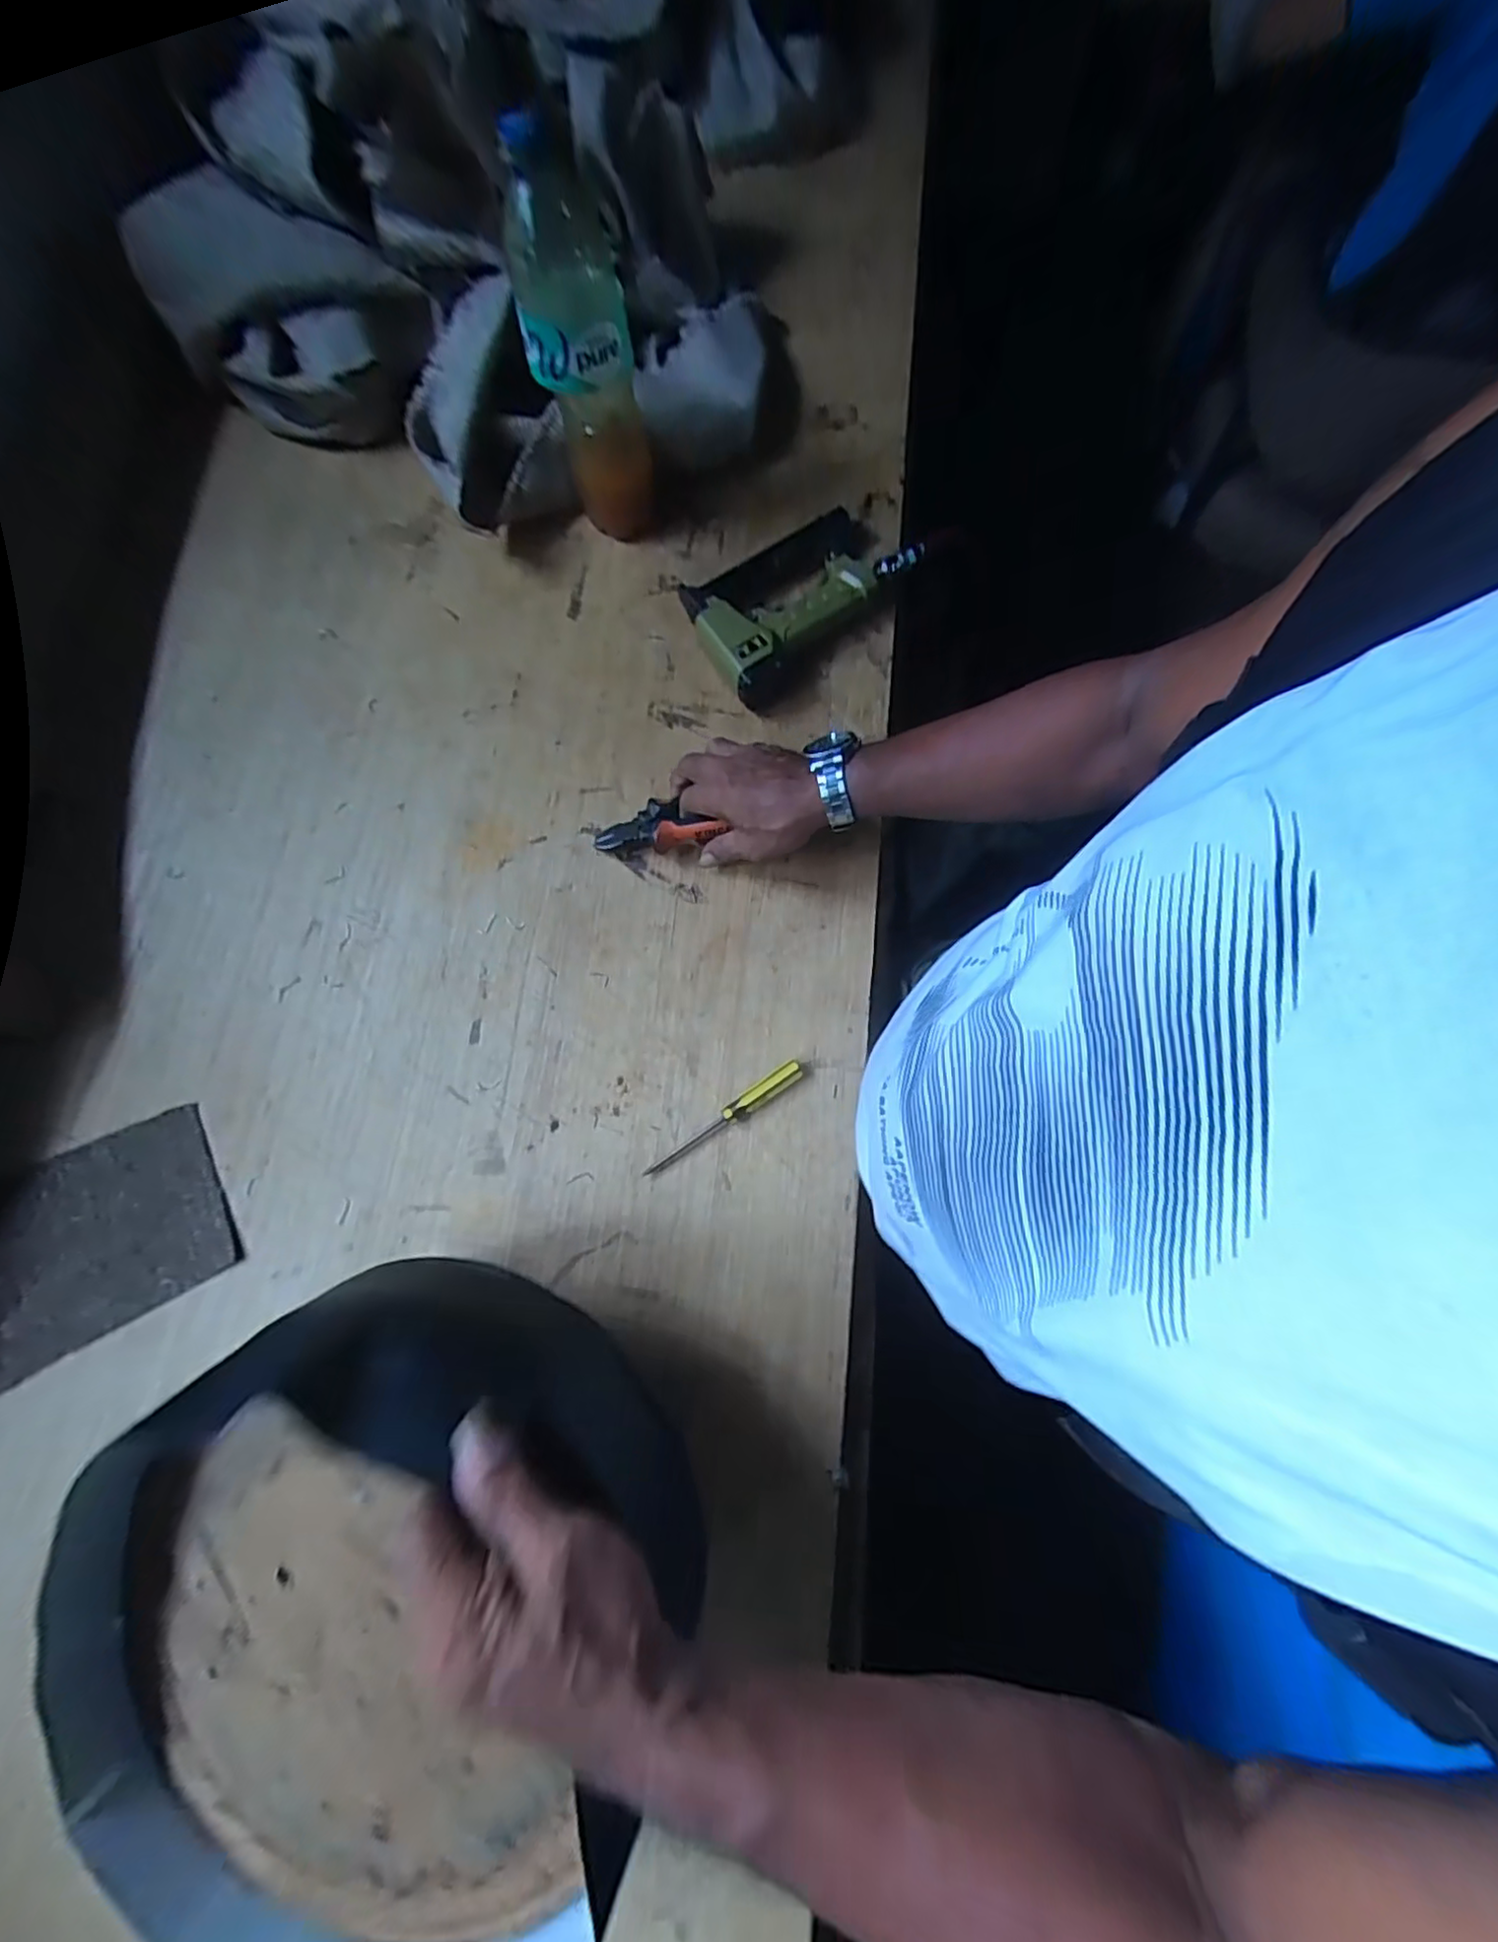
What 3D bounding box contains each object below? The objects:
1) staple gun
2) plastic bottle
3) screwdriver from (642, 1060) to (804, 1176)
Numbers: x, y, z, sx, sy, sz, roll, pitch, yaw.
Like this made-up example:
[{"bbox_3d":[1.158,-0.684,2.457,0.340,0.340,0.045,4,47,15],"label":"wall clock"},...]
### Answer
[{"bbox_3d":[0.042,-0.363,0.637,0.227,0.048,0.143,-41,78,-9],"label":"staple gun"},{"bbox_3d":[-0.135,-0.499,0.558,0.080,0.279,0.061,-12,76,-2],"label":"plastic bottle"},{"bbox_3d":[-0.019,0.118,0.529,0.144,0.017,0.016,-33,77,-7],"label":"screwdriver"}]

